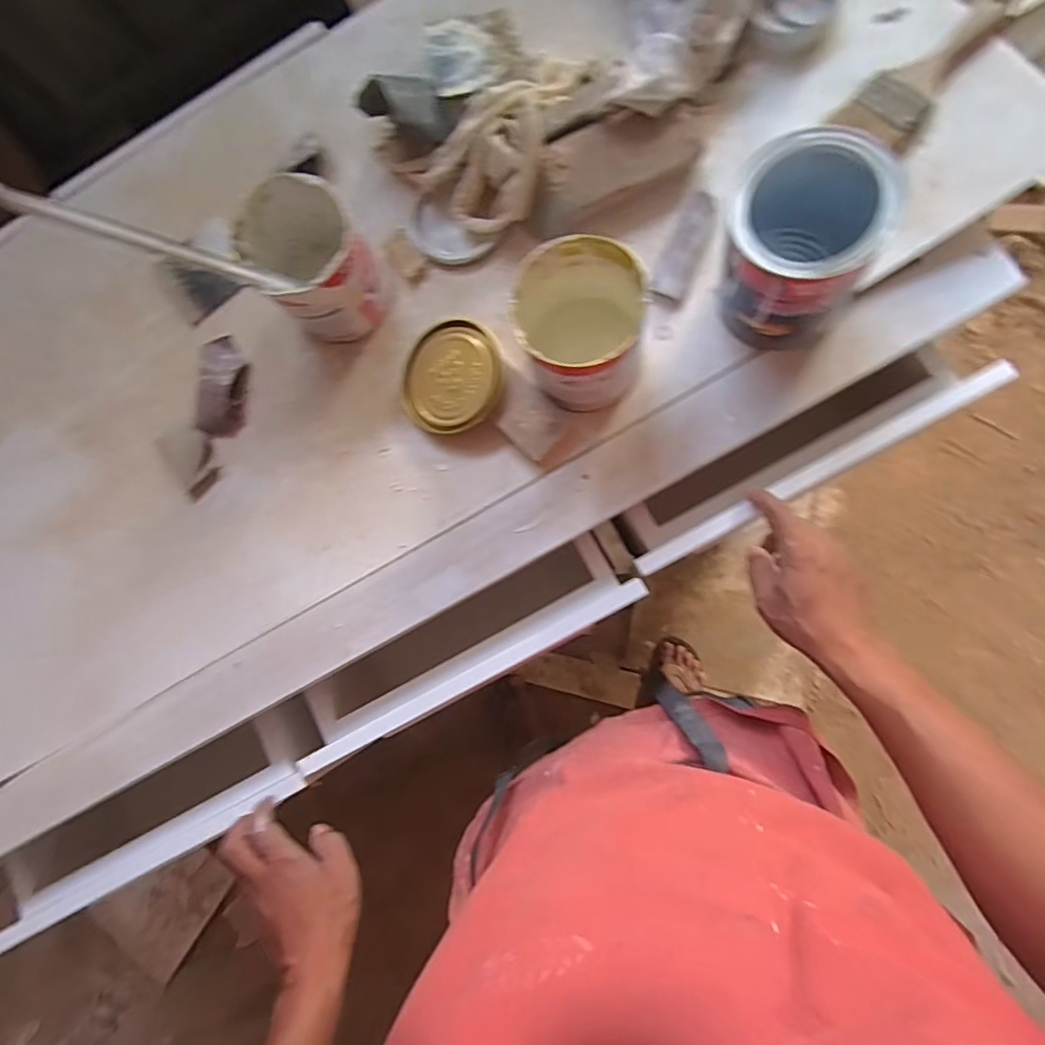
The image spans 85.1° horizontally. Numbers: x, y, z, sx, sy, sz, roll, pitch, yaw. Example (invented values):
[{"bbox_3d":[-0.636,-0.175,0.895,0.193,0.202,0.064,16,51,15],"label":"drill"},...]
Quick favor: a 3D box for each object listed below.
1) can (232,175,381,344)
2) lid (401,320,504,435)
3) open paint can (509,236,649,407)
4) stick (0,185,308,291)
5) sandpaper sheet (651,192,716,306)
[{"bbox_3d":[-0.189,-0.237,0.529,0.110,0.107,0.092,43,90,12],"label":"can"},{"bbox_3d":[-0.068,-0.137,0.535,0.097,0.012,0.101,13,95,20],"label":"lid"},{"bbox_3d":[0.050,-0.163,0.485,0.110,0.089,0.109,-1,82,9],"label":"open paint can"},{"bbox_3d":[-0.259,-0.204,0.424,0.011,0.208,0.016,-25,80,32],"label":"stick"},{"bbox_3d":[0.150,-0.256,0.527,0.032,0.012,0.106,21,85,7],"label":"sandpaper sheet"}]

